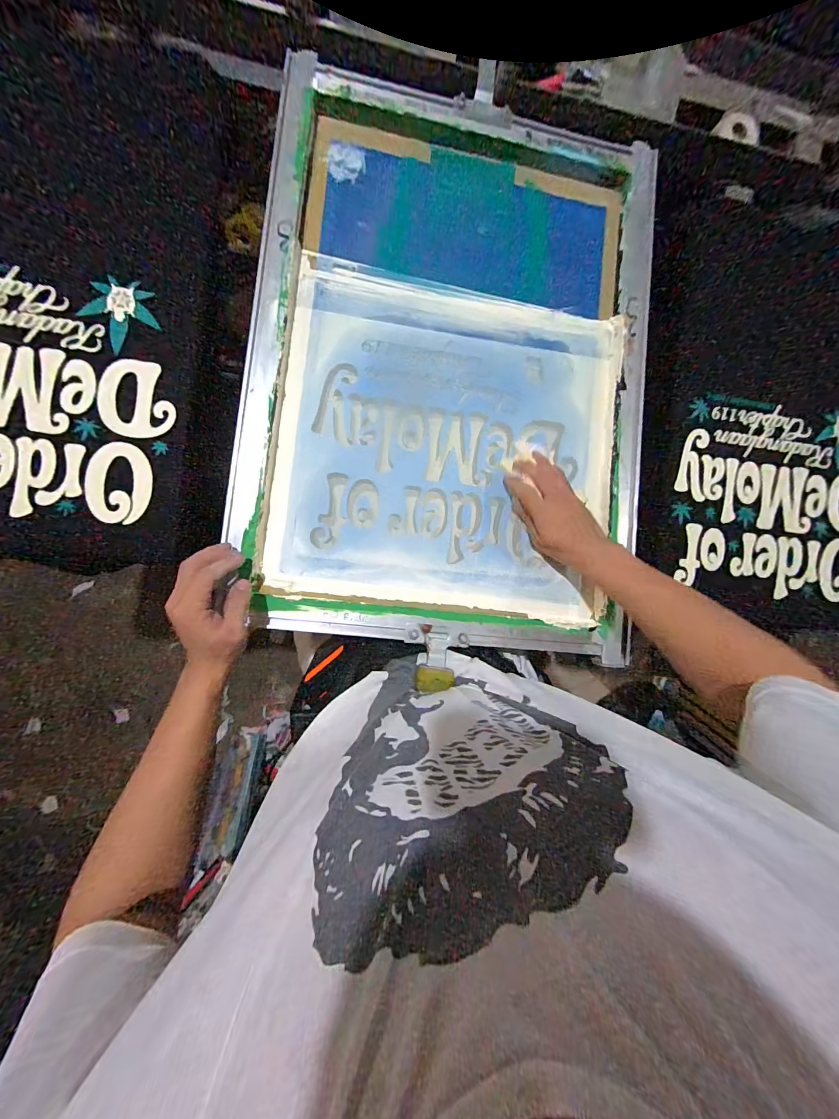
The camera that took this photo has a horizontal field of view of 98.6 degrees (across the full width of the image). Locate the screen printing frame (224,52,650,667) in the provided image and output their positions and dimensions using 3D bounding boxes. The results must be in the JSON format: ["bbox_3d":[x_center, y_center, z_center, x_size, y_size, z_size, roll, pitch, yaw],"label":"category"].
[{"bbox_3d":[0.050,-0.264,0.510,0.527,0.054,0.745,6,85,-7],"label":"screen printing frame"}]

